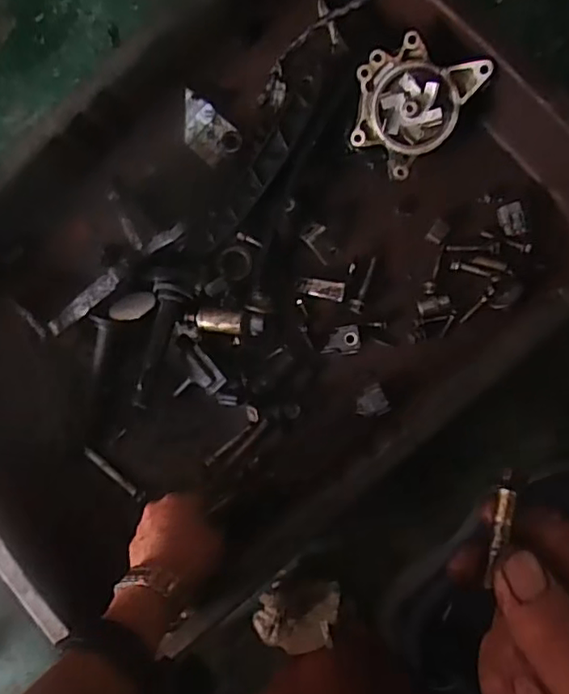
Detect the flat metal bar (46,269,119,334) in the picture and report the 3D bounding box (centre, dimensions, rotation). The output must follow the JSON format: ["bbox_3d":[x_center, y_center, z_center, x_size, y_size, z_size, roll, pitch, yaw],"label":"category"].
[{"bbox_3d":[-0.199,-0.042,0.586,0.095,0.008,0.019,-37,86,17],"label":"flat metal bar"}]

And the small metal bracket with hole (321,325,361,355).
[{"bbox_3d":[0.058,-0.006,0.595,0.038,0.007,0.029,-4,87,28],"label":"small metal bracket with hole"}]

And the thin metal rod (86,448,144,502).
[{"bbox_3d":[-0.174,0.130,0.609,0.076,0.007,0.009,39,93,4],"label":"thin metal rod"}]

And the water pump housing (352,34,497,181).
[{"bbox_3d":[0.111,-0.219,0.536,0.097,0.055,0.112,34,121,7],"label":"water pump housing"}]

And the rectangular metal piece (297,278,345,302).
[{"bbox_3d":[0.037,-0.058,0.593,0.051,0.007,0.019,14,91,30],"label":"rectangular metal piece"}]

